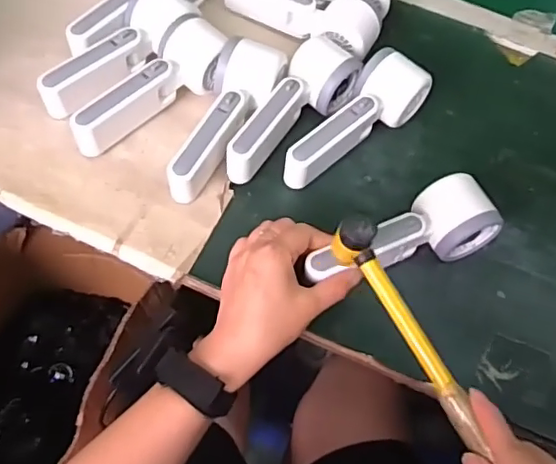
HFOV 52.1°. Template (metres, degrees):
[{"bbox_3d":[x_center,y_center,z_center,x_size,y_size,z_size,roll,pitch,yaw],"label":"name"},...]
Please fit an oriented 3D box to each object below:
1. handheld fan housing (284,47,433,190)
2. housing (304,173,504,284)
[{"bbox_3d":[0.070,-0.096,0.520,0.052,0.057,0.159,40,63,16],"label":"handheld fan housing"},{"bbox_3d":[0.098,0.005,0.464,0.164,0.052,0.055,-17,64,-15],"label":"housing"}]

